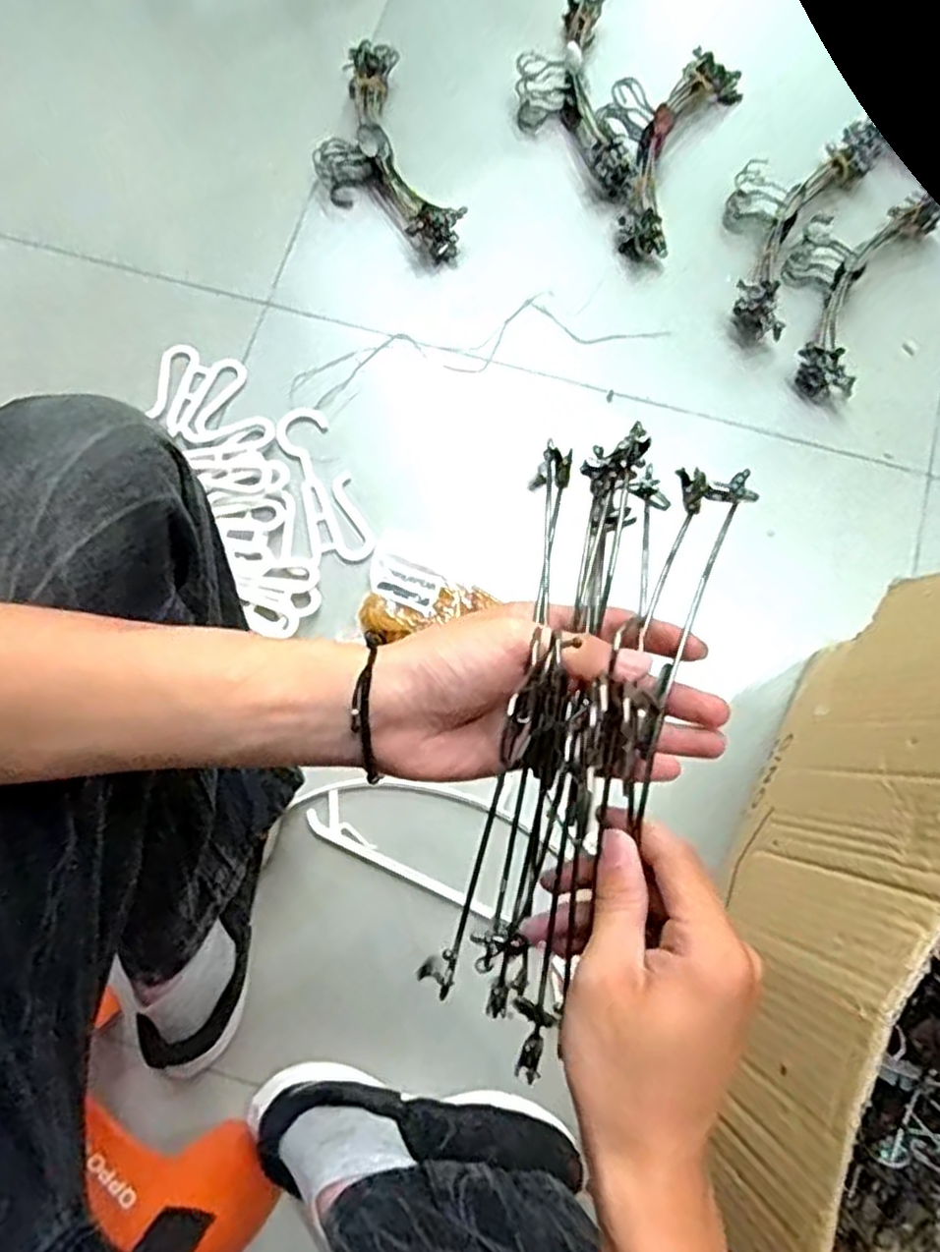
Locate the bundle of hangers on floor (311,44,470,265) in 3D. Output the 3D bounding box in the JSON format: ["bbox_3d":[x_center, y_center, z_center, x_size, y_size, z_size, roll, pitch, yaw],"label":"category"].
[{"bbox_3d":[-0.117,-0.575,0.937,0.139,0.043,0.298,-20,77,-6],"label":"bundle of hangers on floor"}]

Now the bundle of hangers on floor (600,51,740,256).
[{"bbox_3d":[0.230,-0.604,0.938,0.140,0.069,0.301,24,77,5],"label":"bundle of hangers on floor"}]

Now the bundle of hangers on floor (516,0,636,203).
[{"bbox_3d":[0.125,-0.679,0.966,0.128,0.051,0.309,-5,76,-2],"label":"bundle of hangers on floor"}]

